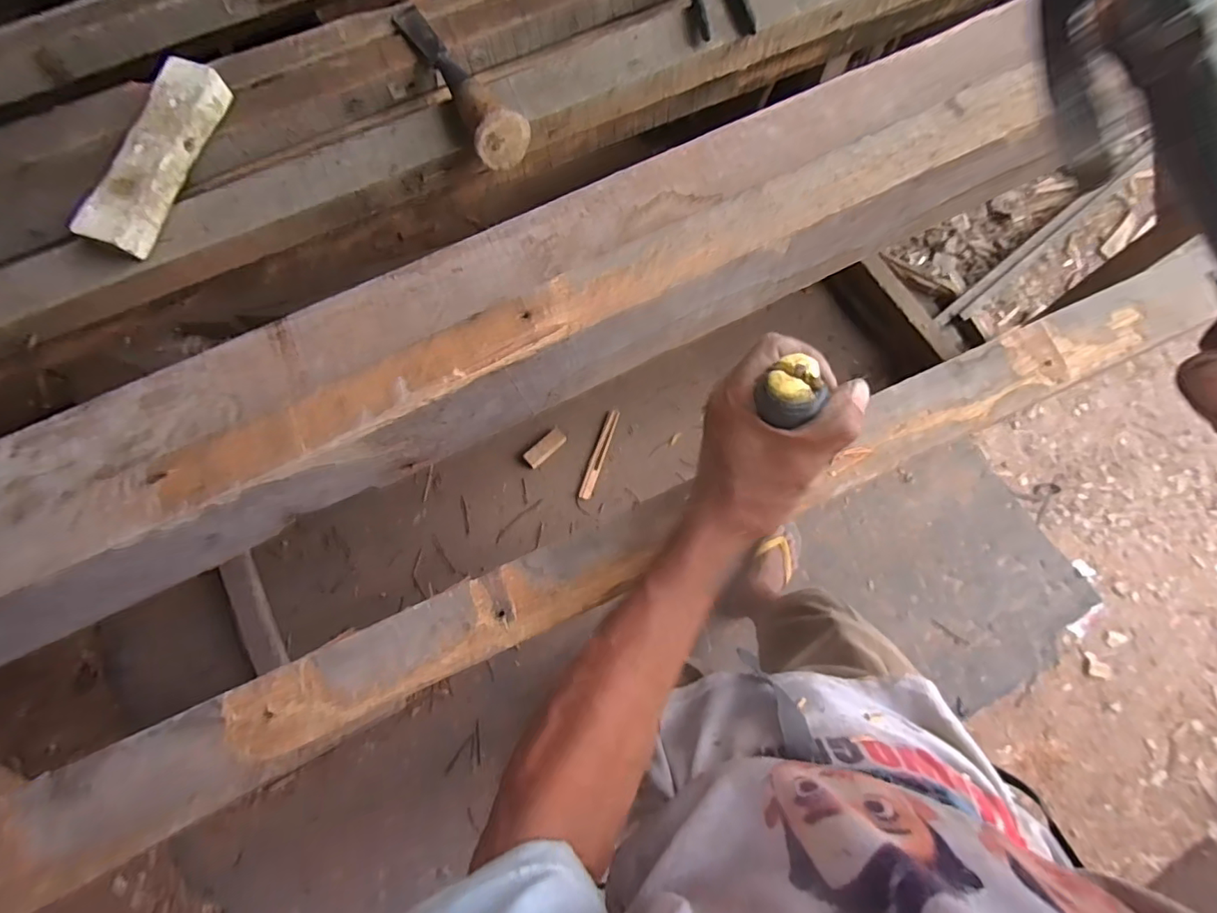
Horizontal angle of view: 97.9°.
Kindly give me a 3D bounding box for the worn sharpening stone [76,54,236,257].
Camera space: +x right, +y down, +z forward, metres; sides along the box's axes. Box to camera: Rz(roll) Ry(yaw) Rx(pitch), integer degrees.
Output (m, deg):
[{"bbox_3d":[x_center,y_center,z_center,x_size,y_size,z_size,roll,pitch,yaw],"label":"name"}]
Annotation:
[{"bbox_3d":[-0.416,-0.275,0.492,0.042,0.041,0.194,17,78,4],"label":"worn sharpening stone"}]

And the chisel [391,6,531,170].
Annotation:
[{"bbox_3d":[-0.146,-0.375,0.509,0.049,0.040,0.215,-29,79,-6],"label":"chisel"}]

